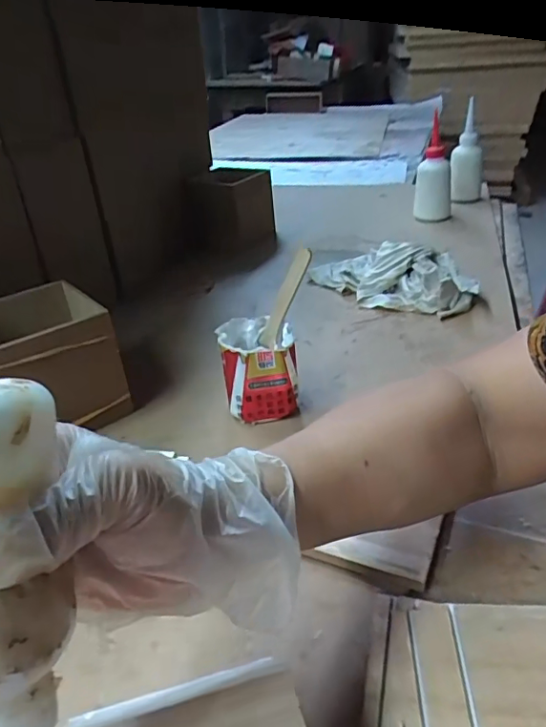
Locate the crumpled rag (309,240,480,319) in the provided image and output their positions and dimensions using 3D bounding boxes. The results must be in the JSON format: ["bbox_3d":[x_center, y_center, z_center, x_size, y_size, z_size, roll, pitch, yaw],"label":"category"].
[{"bbox_3d":[0.155,-0.117,0.697,0.110,0.064,0.216,-27,38,-34],"label":"crumpled rag"}]

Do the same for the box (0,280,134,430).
[{"bbox_3d":[-0.215,0.002,0.496,0.109,0.108,0.113,-26,37,-32],"label":"box"}]

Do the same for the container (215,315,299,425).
[{"bbox_3d":[-0.012,0.006,0.497,0.070,0.080,0.068,-7,30,-5],"label":"container"}]

